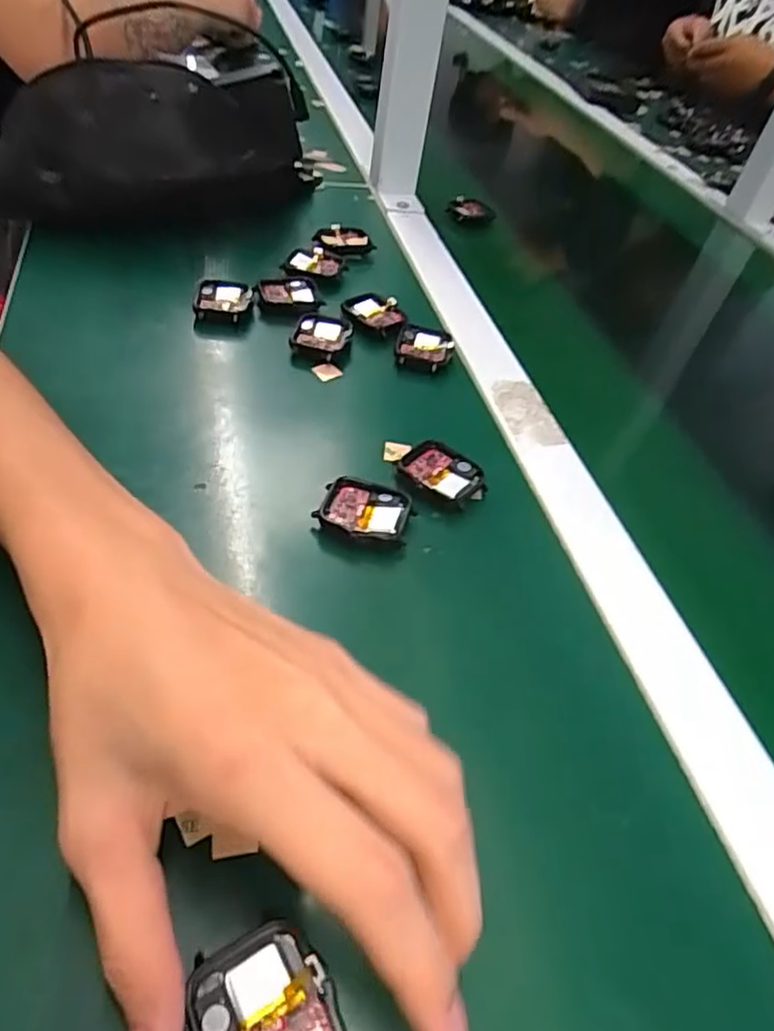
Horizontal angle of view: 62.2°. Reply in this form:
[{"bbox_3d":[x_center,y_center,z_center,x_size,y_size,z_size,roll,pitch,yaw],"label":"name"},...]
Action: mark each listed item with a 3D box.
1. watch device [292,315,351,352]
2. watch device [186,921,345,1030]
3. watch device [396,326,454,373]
[{"bbox_3d":[-0.044,-0.124,0.437,0.035,0.007,0.043,12,46,0],"label":"watch device"},{"bbox_3d":[-0.035,0.148,0.186,0.038,0.016,0.045,-18,53,-26],"label":"watch device"},{"bbox_3d":[0.026,-0.114,0.440,0.039,0.012,0.040,14,47,6],"label":"watch device"}]

